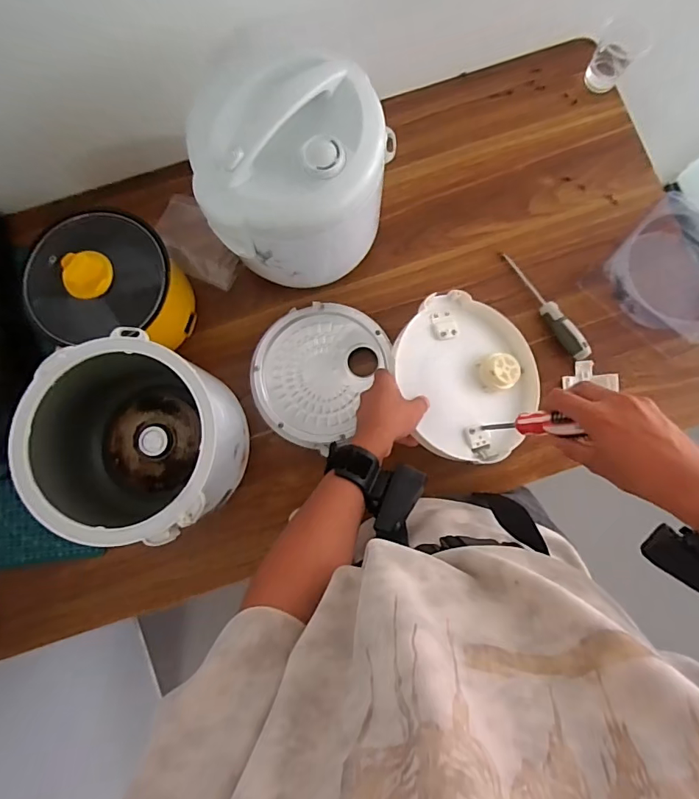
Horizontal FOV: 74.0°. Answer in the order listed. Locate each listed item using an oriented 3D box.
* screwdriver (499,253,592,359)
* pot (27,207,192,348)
[{"bbox_3d":[0.269,-0.131,0.635,0.026,0.022,0.178,-32,83,-3],"label":"screwdriver"},{"bbox_3d":[-0.286,-0.132,0.569,0.157,0.135,0.155,0,82,1],"label":"pot"}]

